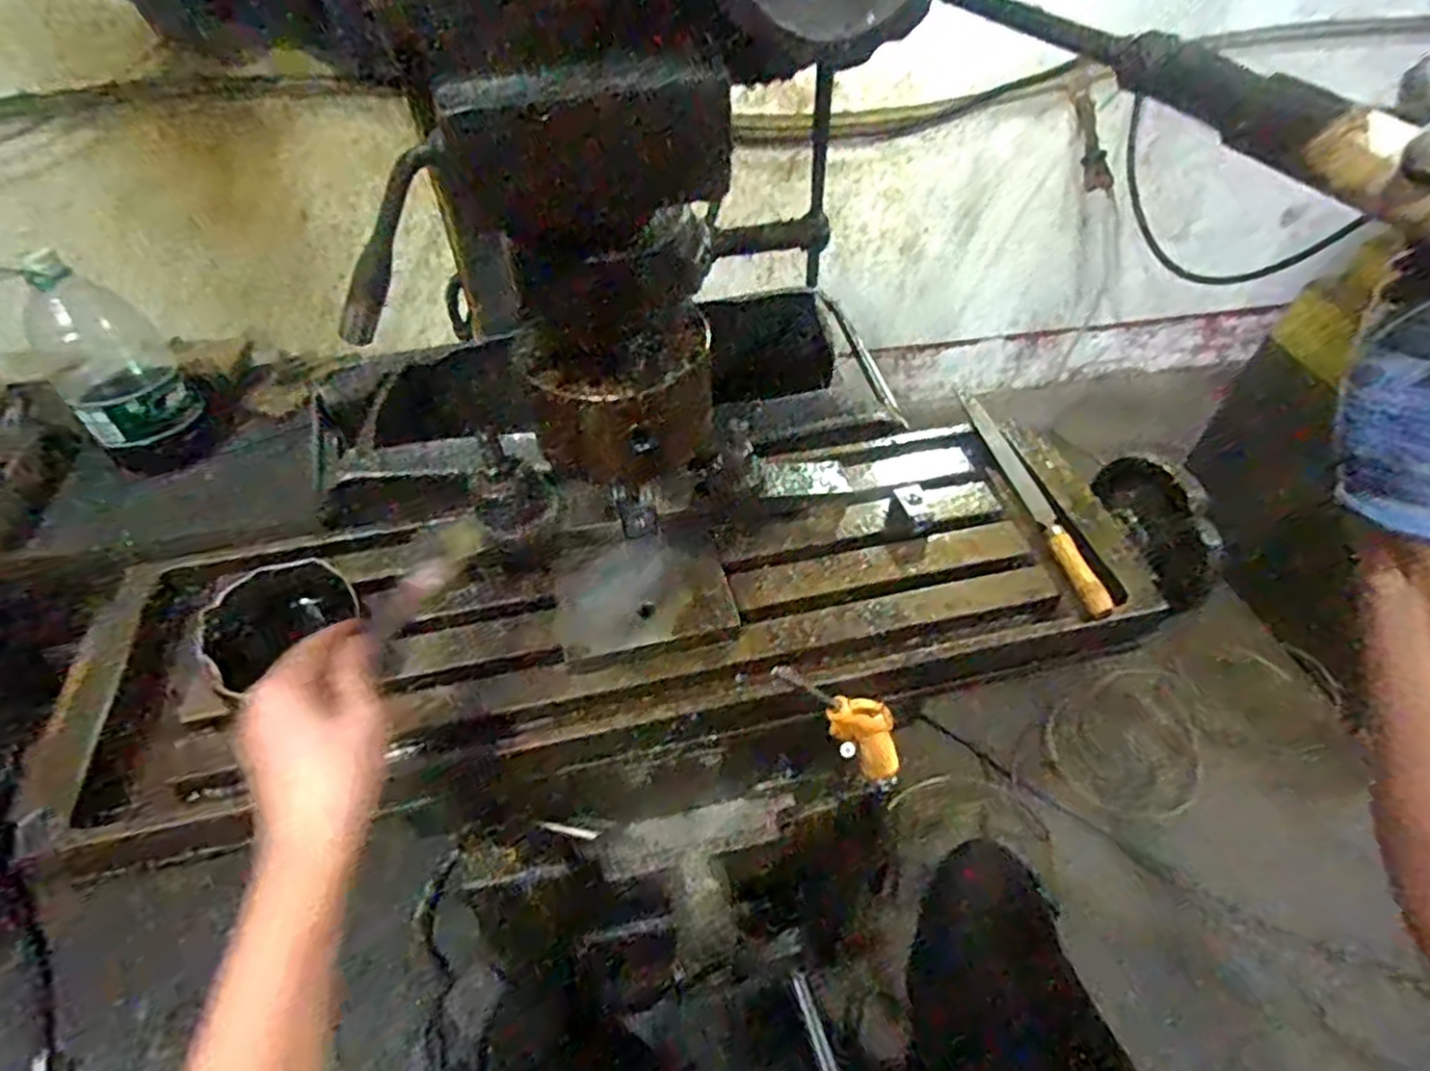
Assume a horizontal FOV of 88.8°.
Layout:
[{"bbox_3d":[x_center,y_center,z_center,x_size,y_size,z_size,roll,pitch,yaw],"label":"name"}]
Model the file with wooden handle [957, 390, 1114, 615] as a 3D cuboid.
[{"bbox_3d":[0.276,-0.041,0.638,0.025,0.023,0.265,-7,49,-6],"label":"file with wooden handle"}]

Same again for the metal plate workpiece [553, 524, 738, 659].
[{"bbox_3d":[-0.055,0.042,0.556,0.128,0.009,0.085,-11,65,-2],"label":"metal plate workpiece"}]

